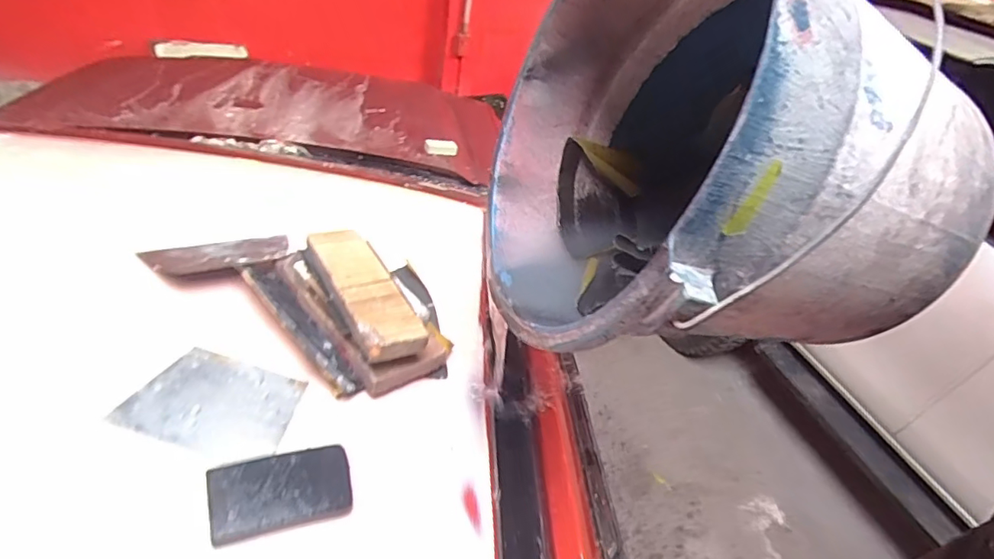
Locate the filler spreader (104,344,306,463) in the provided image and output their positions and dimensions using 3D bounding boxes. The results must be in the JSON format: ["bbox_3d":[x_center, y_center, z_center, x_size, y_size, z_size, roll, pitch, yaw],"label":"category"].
[{"bbox_3d":[-0.214,0.093,0.417,0.114,0.005,0.083,17,37,3],"label":"filler spreader"}]

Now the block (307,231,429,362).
[{"bbox_3d":[-0.115,0.006,0.474,0.051,0.020,0.154,-20,47,-26],"label":"block"}]

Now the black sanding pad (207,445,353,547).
[{"bbox_3d":[-0.141,0.139,0.360,0.084,0.016,0.054,-11,44,-18],"label":"black sanding pad"}]

